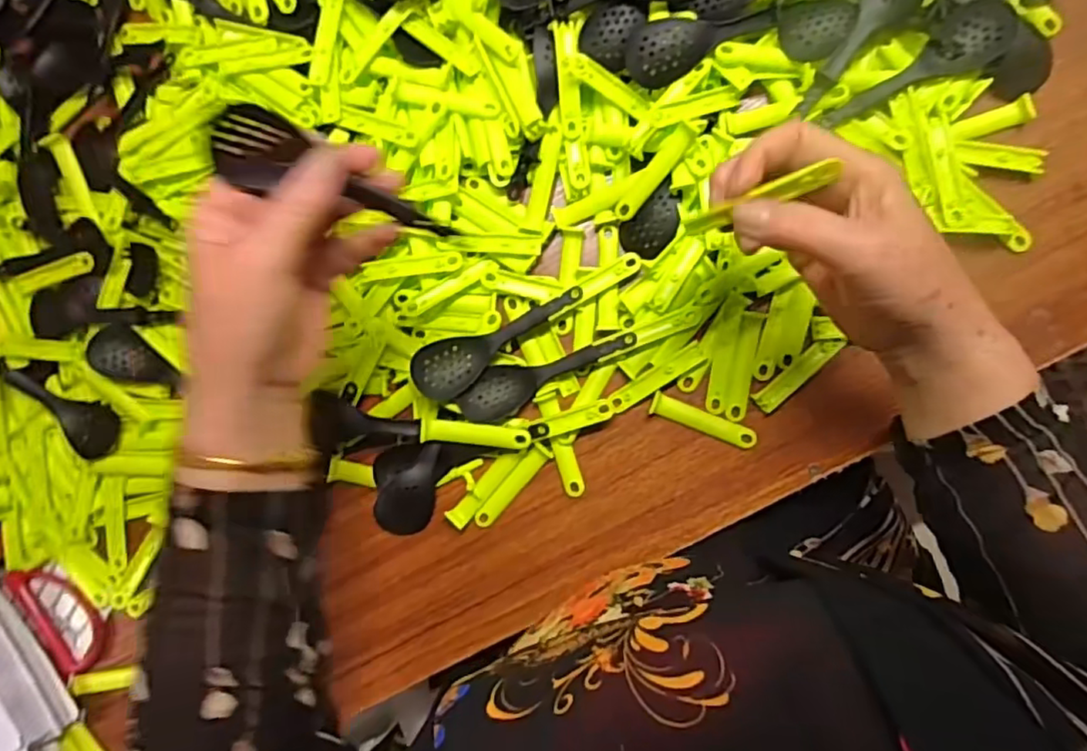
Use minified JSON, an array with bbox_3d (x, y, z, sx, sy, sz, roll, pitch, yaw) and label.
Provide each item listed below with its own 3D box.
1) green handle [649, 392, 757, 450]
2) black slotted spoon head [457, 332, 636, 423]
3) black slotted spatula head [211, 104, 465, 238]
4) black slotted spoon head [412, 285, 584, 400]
[{"bbox_3d":[0.111,0.033,0.427,0.075,0.006,0.015,22,93,6],"label":"green handle"},{"bbox_3d":[0.001,-0.002,0.435,0.129,0.013,0.034,-24,88,6],"label":"black slotted spoon head"},{"bbox_3d":[-0.100,-0.095,0.306,0.119,0.010,0.035,19,93,-20],"label":"black slotted spatula head"},{"bbox_3d":[-0.029,-0.020,0.431,0.125,0.026,0.041,-20,89,6],"label":"black slotted spoon head"}]

